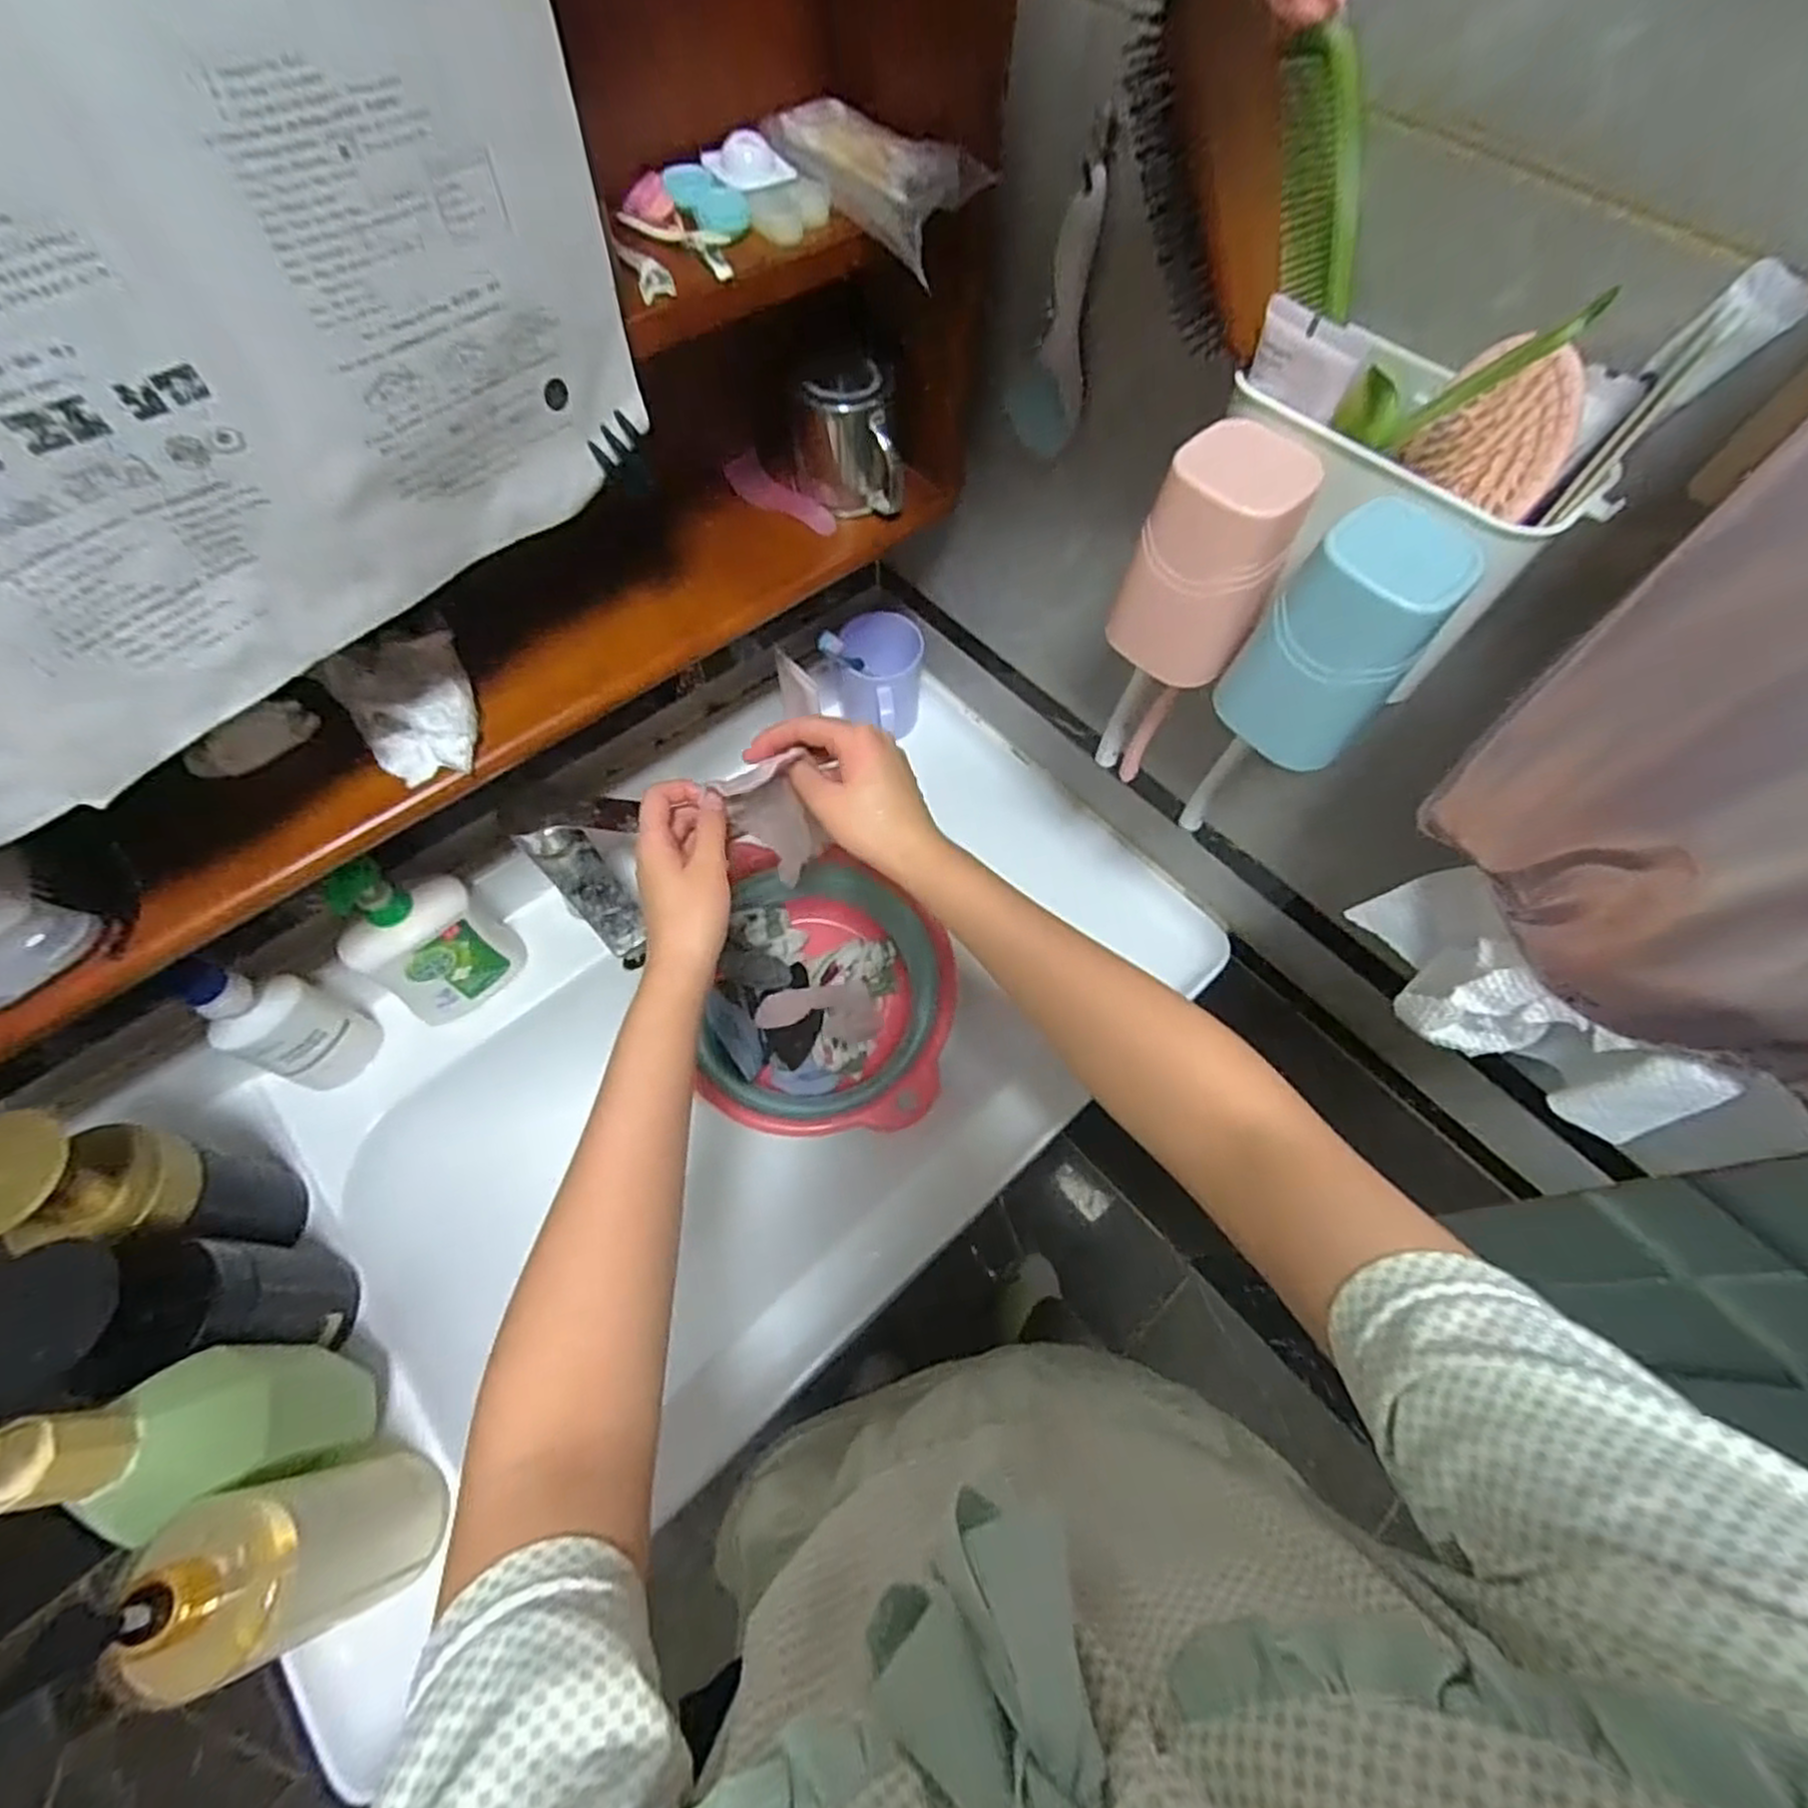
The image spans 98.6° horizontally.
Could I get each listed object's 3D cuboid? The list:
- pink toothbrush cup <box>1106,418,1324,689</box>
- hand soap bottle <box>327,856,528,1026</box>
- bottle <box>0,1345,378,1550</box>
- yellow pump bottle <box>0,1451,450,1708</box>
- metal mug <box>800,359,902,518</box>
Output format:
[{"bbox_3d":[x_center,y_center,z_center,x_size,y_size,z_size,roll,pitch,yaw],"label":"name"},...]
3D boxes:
[{"bbox_3d":[0.140,-0.159,0.361,0.062,0.090,0.058,24,65,10],"label":"pink toothbrush cup"},{"bbox_3d":[-0.376,0.033,0.619,0.049,0.188,0.097,35,68,15],"label":"hand soap bottle"},{"bbox_3d":[-0.364,0.271,0.396,0.062,0.247,0.066,-36,70,-18],"label":"bottle"},{"bbox_3d":[-0.320,0.339,0.399,0.060,0.202,0.077,-20,66,-11],"label":"yellow pump bottle"},{"bbox_3d":[-0.037,-0.317,0.541,0.066,0.079,0.064,-16,65,-9],"label":"metal mug"}]

